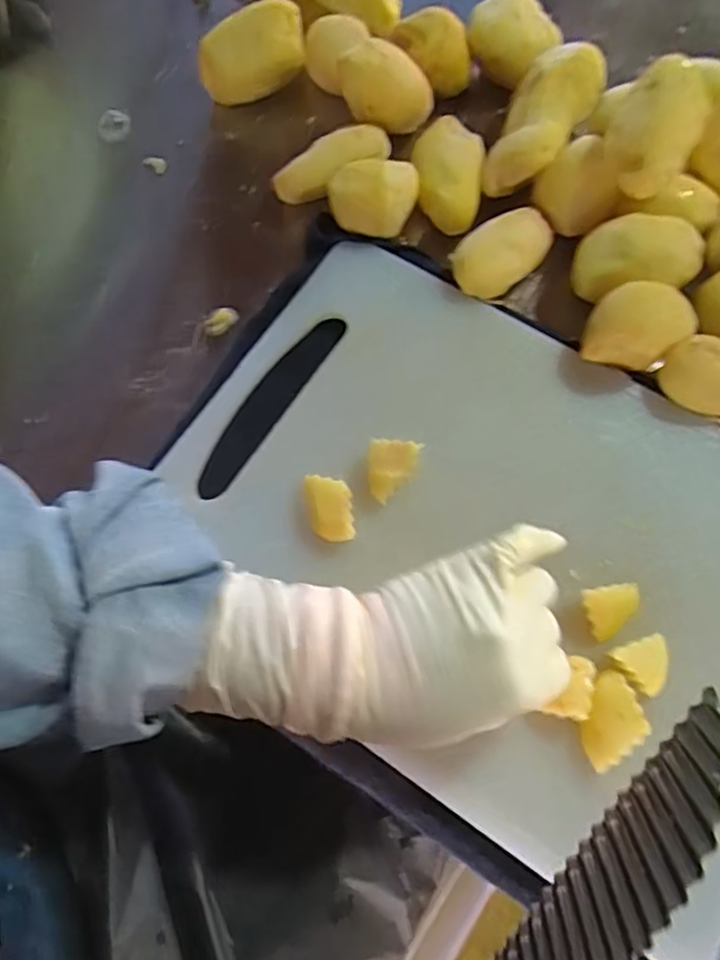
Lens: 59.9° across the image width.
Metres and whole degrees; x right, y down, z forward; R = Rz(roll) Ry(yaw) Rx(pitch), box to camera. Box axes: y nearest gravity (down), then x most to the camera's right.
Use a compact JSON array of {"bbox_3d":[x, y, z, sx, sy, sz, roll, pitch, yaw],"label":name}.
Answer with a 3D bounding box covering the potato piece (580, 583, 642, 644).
[{"bbox_3d":[0.141,0.072,0.346,0.032,0.018,0.026,-13,71,-3],"label":"potato piece"}]

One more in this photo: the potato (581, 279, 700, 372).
[{"bbox_3d":[0.172,-0.094,0.387,0.054,0.042,0.046,32,75,13],"label":"potato"}]

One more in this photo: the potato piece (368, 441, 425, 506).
[{"bbox_3d":[0.020,-0.005,0.375,0.029,0.029,0.032,4,71,4],"label":"potato piece"}]

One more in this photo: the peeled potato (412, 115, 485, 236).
[{"bbox_3d":[0.063,-0.222,0.453,0.048,0.042,0.067,5,71,4],"label":"peeled potato"}]

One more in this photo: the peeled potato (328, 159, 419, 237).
[{"bbox_3d":[0.008,-0.200,0.439,0.060,0.031,0.044,15,72,7],"label":"peeled potato"}]

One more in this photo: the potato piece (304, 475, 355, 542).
[{"bbox_3d":[-0.018,0.017,0.375,0.026,0.020,0.039,-10,70,-1],"label":"potato piece"}]

